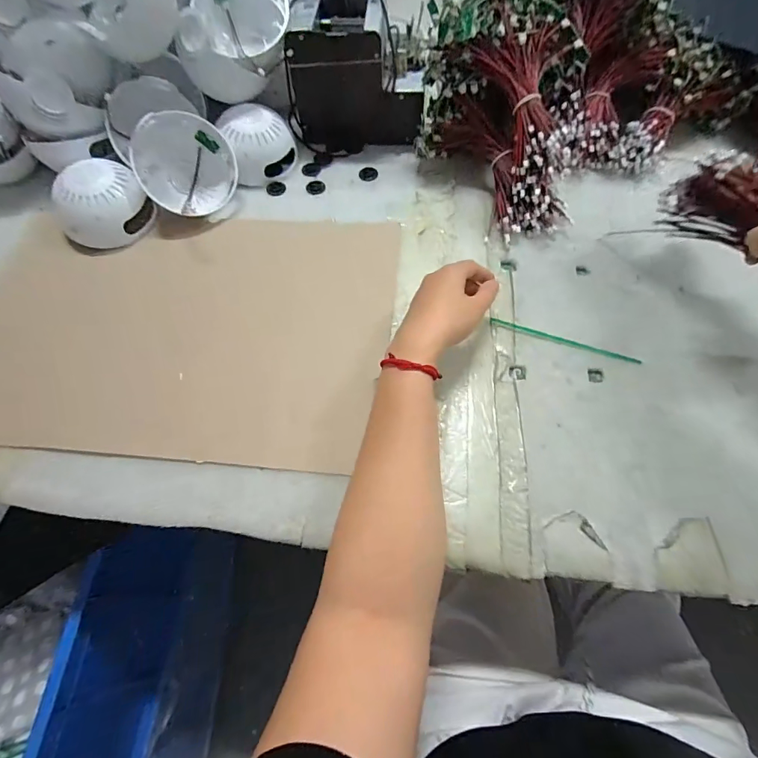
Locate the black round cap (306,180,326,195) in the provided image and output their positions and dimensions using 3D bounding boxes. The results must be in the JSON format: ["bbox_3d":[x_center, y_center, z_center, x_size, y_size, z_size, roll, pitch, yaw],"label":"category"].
[{"bbox_3d":[-0.086,-0.261,0.567,0.025,0.004,0.026,-1,63,1],"label":"black round cap"}]

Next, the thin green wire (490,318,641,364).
[{"bbox_3d":[0.202,-0.043,0.459,0.161,0.005,0.010,17,65,10],"label":"thin green wire"}]

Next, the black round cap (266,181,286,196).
[{"bbox_3d":[-0.140,-0.259,0.566,0.025,0.004,0.024,-1,63,1],"label":"black round cap"}]

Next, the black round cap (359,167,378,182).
[{"bbox_3d":[-0.014,-0.283,0.575,0.025,0.004,0.027,-1,67,2],"label":"black round cap"}]

